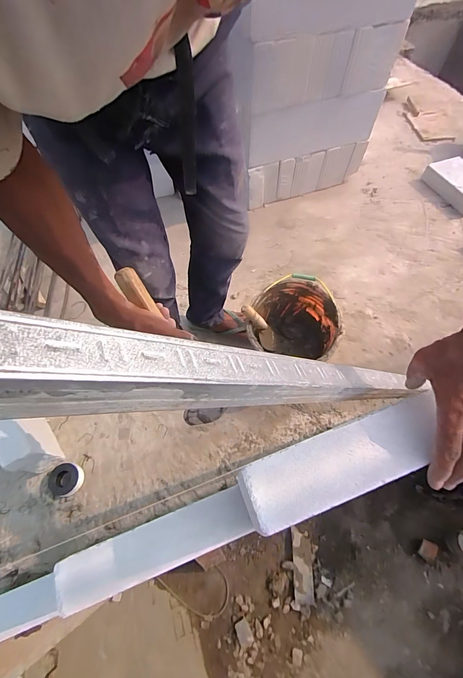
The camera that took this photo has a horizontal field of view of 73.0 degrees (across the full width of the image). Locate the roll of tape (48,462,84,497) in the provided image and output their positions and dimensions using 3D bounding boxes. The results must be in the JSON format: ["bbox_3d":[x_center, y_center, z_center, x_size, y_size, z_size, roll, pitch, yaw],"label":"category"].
[{"bbox_3d":[-0.482,0.411,0.913,0.087,0.047,0.089,0,63,1],"label":"roll of tape"}]

